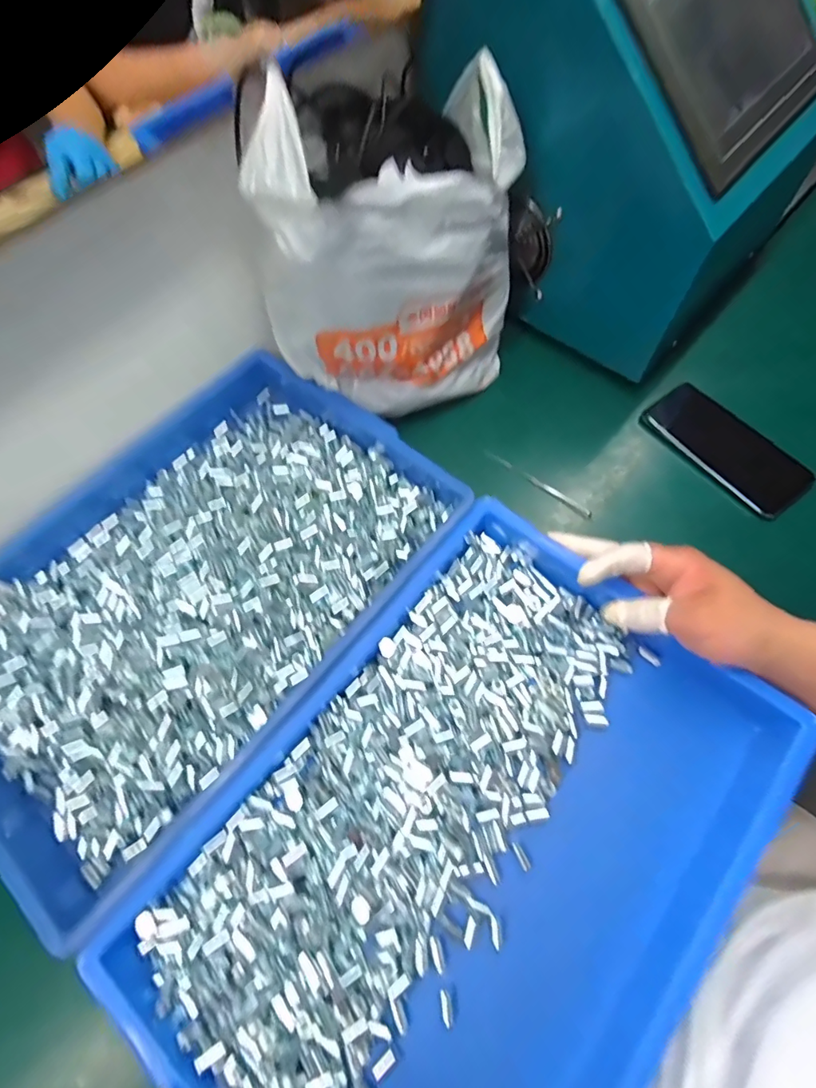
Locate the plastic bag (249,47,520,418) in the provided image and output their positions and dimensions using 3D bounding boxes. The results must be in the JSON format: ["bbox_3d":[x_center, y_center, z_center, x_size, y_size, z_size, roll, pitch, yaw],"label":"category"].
[{"bbox_3d":[-0.008,-0.265,0.429,0.204,0.209,0.212,6,67,5],"label":"plastic bag"}]

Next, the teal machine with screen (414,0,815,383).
[{"bbox_3d":[0.218,-0.404,0.439,0.290,0.253,0.292,-41,71,-14],"label":"teal machine with screen"}]

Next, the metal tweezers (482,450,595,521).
[{"bbox_3d":[0.128,-0.061,0.471,0.119,0.004,0.009,36,72,16],"label":"metal tweezers"}]

